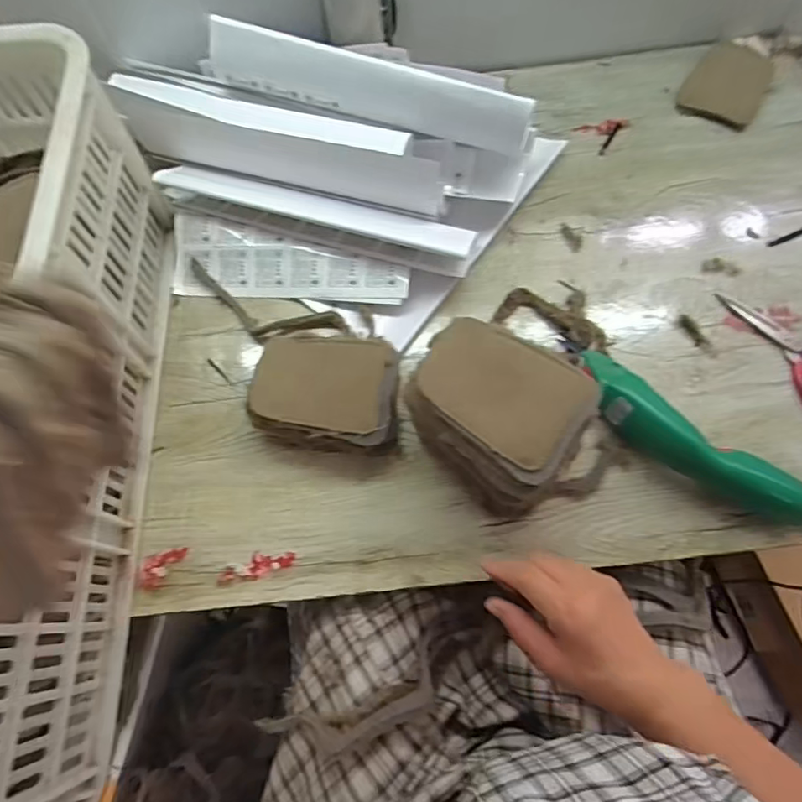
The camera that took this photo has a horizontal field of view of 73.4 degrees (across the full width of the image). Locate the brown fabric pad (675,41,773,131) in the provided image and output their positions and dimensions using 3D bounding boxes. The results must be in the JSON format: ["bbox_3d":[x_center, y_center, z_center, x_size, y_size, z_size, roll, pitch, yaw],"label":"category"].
[{"bbox_3d":[0.391,-0.379,0.640,0.086,0.016,0.121,32,72,13],"label":"brown fabric pad"}]

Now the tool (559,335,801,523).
[{"bbox_3d":[0.267,0.045,0.462,0.297,0.048,0.063,37,74,15],"label":"tool"}]

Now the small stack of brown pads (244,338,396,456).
[{"bbox_3d":[-0.068,-0.002,0.491,0.129,0.051,0.107,1,68,2],"label":"small stack of brown pads"}]

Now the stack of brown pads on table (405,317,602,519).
[{"bbox_3d":[0.073,0.019,0.447,0.137,0.112,0.110,28,72,13],"label":"stack of brown pads on table"}]

